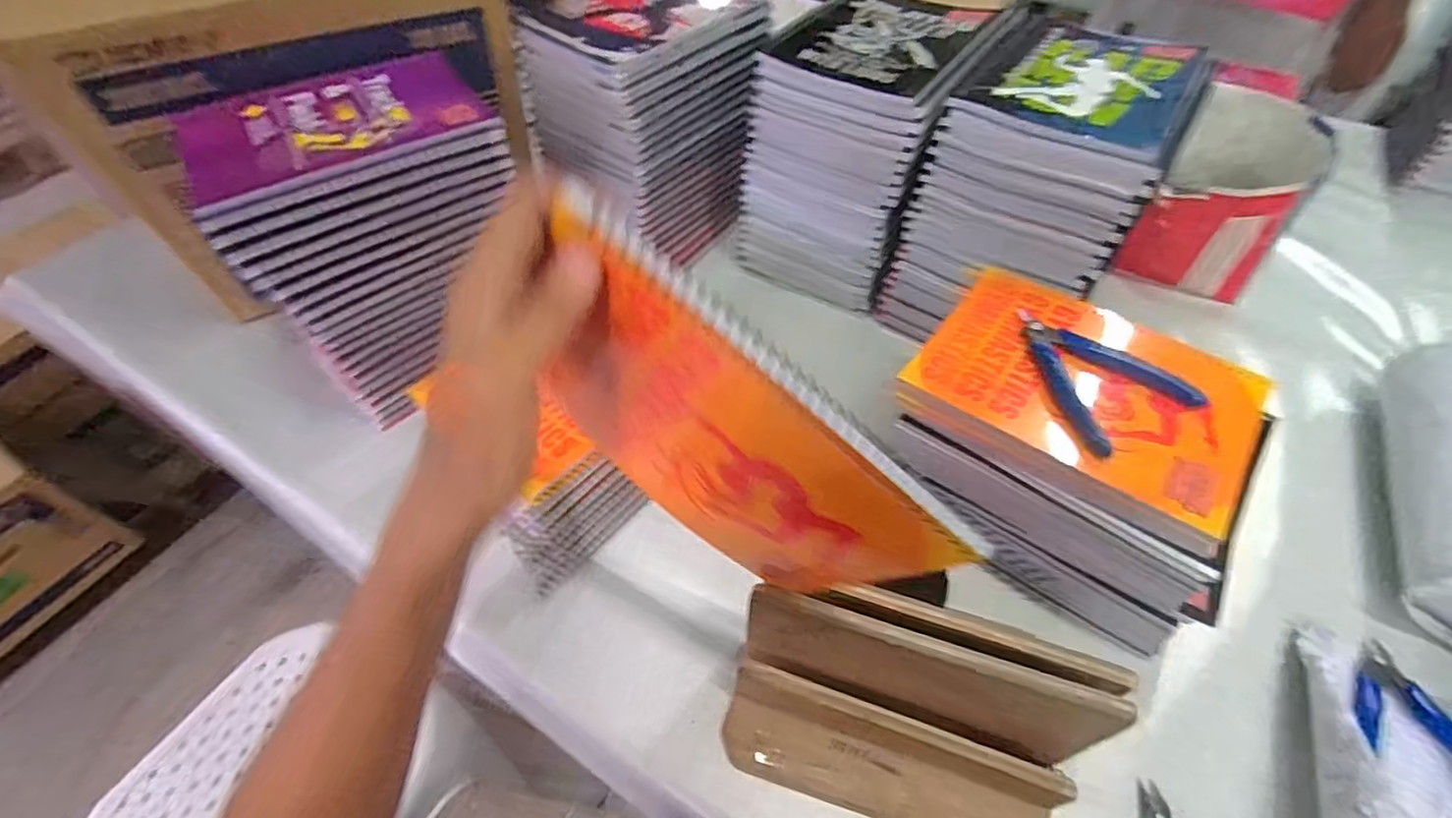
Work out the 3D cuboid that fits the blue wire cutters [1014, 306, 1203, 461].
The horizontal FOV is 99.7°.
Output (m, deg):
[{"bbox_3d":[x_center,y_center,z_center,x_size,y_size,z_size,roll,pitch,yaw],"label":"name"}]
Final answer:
[{"bbox_3d":[0.245,-0.030,0.417,0.092,0.011,0.117,-22,55,-16],"label":"blue wire cutters"}]

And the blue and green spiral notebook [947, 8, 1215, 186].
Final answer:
[{"bbox_3d":[0.291,-0.263,0.494,0.158,0.020,0.197,29,59,21],"label":"blue and green spiral notebook"}]

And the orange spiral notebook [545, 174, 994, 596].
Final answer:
[{"bbox_3d":[-0.002,0.011,0.274,0.202,0.134,0.020,42,54,-12],"label":"orange spiral notebook"}]

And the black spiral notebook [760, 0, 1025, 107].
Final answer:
[{"bbox_3d":[0.145,-0.328,0.540,0.160,0.010,0.184,30,58,22],"label":"black spiral notebook"}]

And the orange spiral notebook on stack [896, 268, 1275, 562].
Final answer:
[{"bbox_3d":[0.248,-0.017,0.427,0.202,0.026,0.159,30,59,24],"label":"orange spiral notebook on stack"}]

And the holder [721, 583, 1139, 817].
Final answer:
[{"bbox_3d":[0.105,0.181,0.360,0.206,0.116,0.097,12,53,10],"label":"holder"}]

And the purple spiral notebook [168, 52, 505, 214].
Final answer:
[{"bbox_3d":[-0.285,-0.209,0.447,0.199,0.014,0.148,-27,57,-19],"label":"purple spiral notebook"}]

